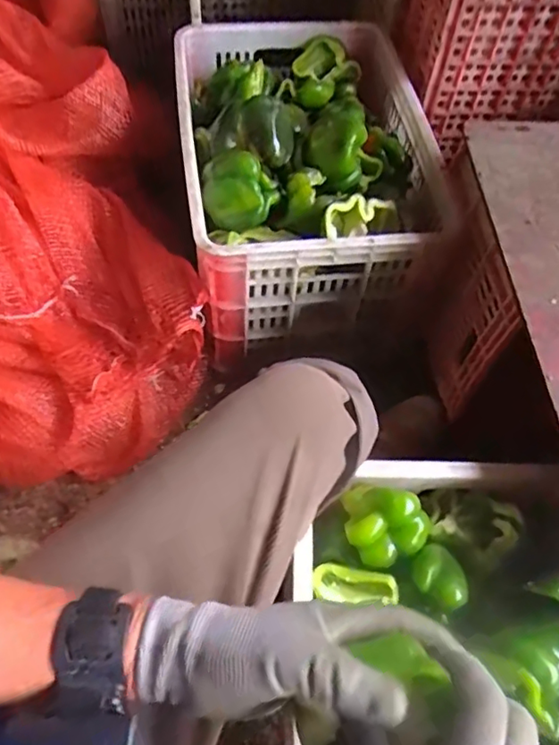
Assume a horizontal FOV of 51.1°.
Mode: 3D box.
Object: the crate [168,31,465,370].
[{"bbox_3d":[0.030,-0.349,0.963,0.365,0.230,0.576,-3,60,-4],"label":"crate"}]

